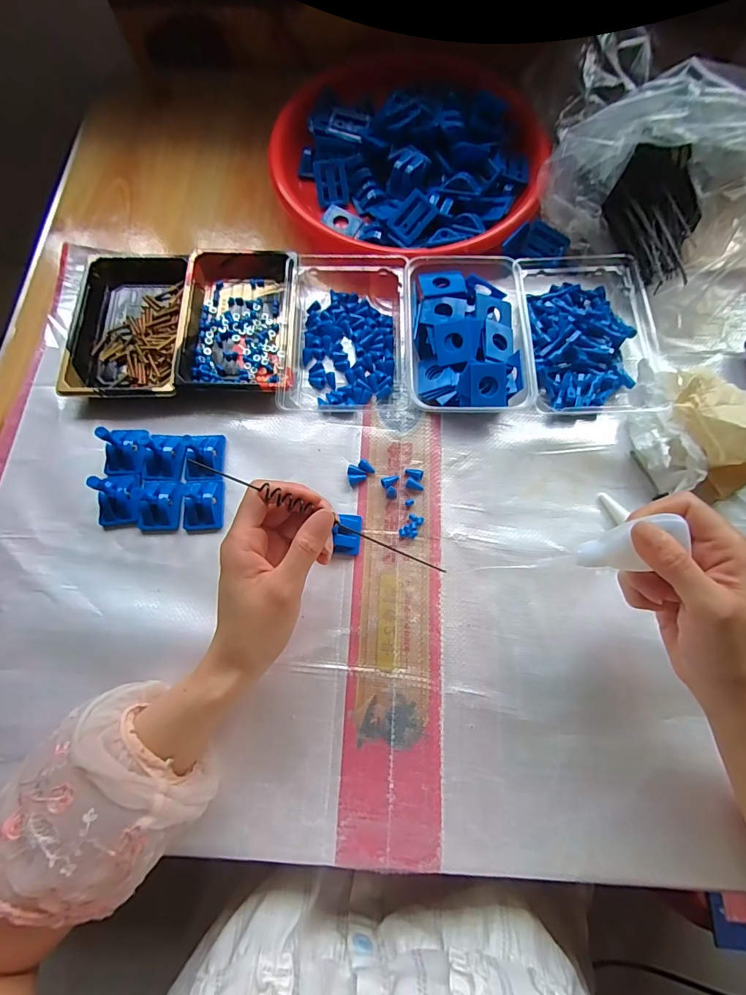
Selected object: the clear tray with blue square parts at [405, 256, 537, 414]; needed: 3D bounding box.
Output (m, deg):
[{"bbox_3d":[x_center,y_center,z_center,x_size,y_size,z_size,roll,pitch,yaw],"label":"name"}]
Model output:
[{"bbox_3d":[0.087,-0.154,0.405,0.110,0.035,0.169,0,72,0],"label":"clear tray with blue square parts"}]

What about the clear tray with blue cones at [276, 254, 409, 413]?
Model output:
[{"bbox_3d":[-0.026,-0.169,0.415,0.117,0.029,0.183,0,72,0],"label":"clear tray with blue cones"}]

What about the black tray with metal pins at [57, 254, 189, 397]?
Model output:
[{"bbox_3d":[-0.243,-0.169,0.420,0.109,0.021,0.157,-1,72,0],"label":"black tray with metal pins"}]

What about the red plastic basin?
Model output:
[{"bbox_3d":[0.039,-0.384,0.473,0.286,0.058,0.286,0,72,0],"label":"red plastic basin"}]

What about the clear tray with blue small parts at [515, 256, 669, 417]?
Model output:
[{"bbox_3d":[0.202,-0.164,0.409,0.121,0.034,0.182,-2,72,0],"label":"clear tray with blue small parts"}]

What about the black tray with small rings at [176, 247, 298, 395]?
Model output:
[{"bbox_3d":[-0.131,-0.177,0.419,0.103,0.026,0.164,1,72,1],"label":"black tray with small rings"}]

